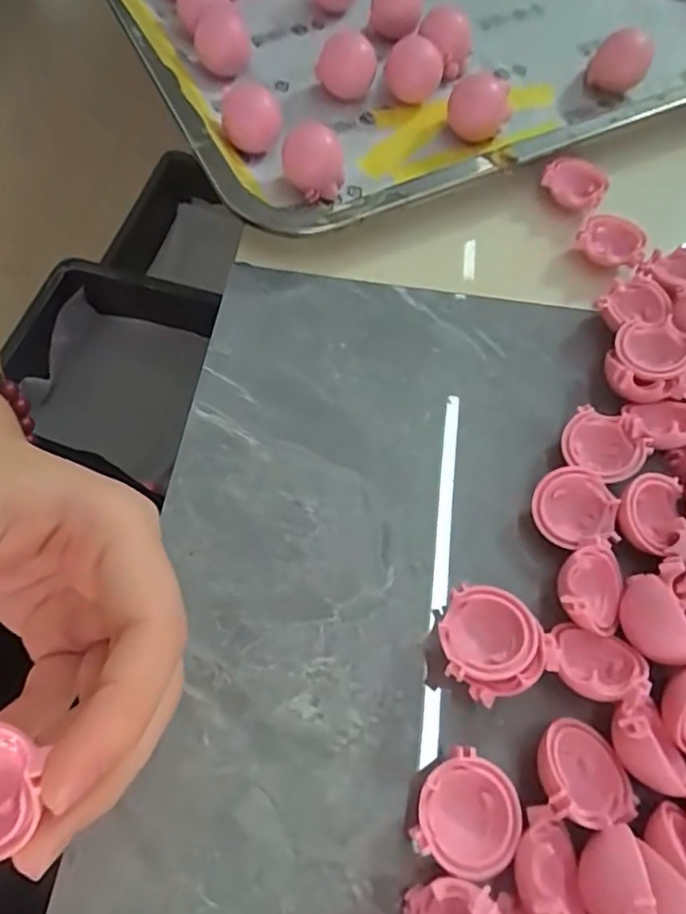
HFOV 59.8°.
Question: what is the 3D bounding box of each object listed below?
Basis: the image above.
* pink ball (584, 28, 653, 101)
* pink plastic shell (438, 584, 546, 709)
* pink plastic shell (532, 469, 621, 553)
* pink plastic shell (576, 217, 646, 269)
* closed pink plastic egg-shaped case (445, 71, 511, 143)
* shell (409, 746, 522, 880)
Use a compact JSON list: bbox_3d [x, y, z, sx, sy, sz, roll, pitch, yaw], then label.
[{"bbox_3d":[0.154,-0.218,0.333,0.032,0.024,0.030,1,65,-2],"label":"pink ball"},{"bbox_3d":[0.047,0.062,0.193,0.032,0.021,0.031,29,67,11],"label":"pink plastic shell"},{"bbox_3d":[0.084,0.019,0.215,0.030,0.010,0.027,16,61,11],"label":"pink plastic shell"},{"bbox_3d":[0.125,-0.099,0.276,0.030,0.011,0.020,35,69,13],"label":"pink plastic shell"},{"bbox_3d":[0.072,-0.187,0.318,0.032,0.031,0.036,13,65,4],"label":"closed pink plastic egg-shaped case"},{"bbox_3d":[0.037,0.105,0.175,0.028,0.012,0.030,32,68,12],"label":"shell"}]

